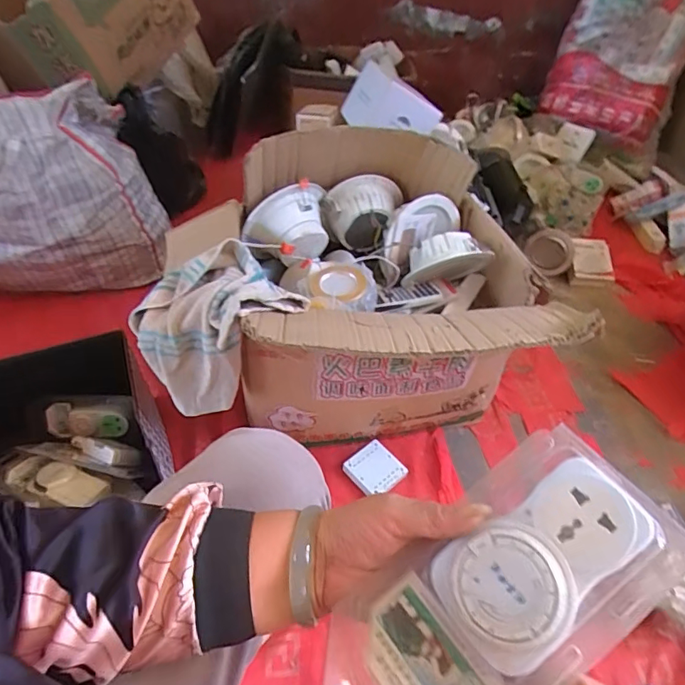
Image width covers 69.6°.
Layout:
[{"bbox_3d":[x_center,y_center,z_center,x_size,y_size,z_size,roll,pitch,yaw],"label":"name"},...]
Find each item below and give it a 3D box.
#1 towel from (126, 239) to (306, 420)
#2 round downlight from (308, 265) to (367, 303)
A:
[{"bbox_3d":[-0.191,-0.029,0.716,0.195,0.192,0.208,-24,52,-25],"label":"towel"},{"bbox_3d":[-0.007,-0.096,0.789,0.083,0.023,0.093,-20,51,-22],"label":"round downlight"}]

